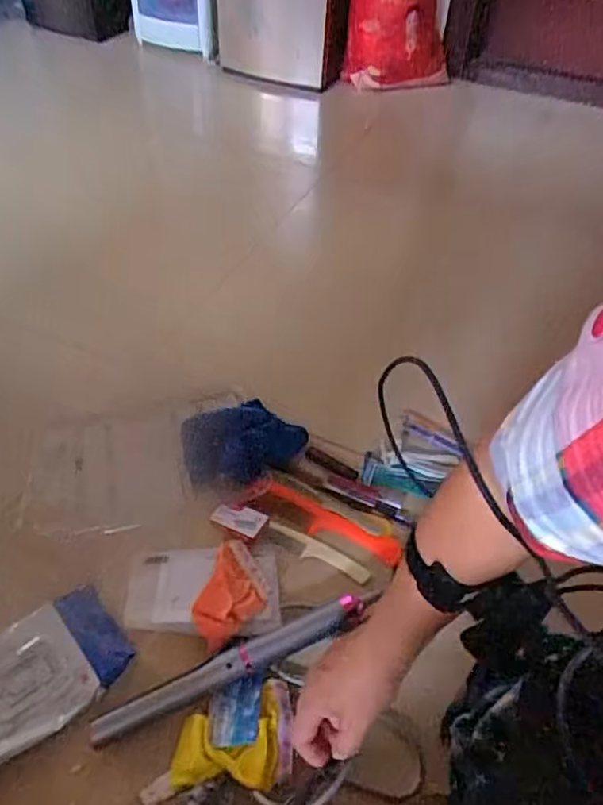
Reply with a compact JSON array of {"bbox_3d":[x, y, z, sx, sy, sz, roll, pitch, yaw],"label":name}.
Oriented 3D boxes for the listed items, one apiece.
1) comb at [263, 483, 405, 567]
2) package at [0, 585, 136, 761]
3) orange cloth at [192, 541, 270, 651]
[{"bbox_3d":[0.038,0.154,0.778,0.190,0.010,0.037,21,48,16],"label":"comb"},{"bbox_3d":[-0.286,0.287,0.616,0.205,0.030,0.116,-33,55,-30],"label":"package"},{"bbox_3d":[-0.077,0.219,0.696,0.072,0.022,0.123,14,46,11],"label":"orange cloth"}]

